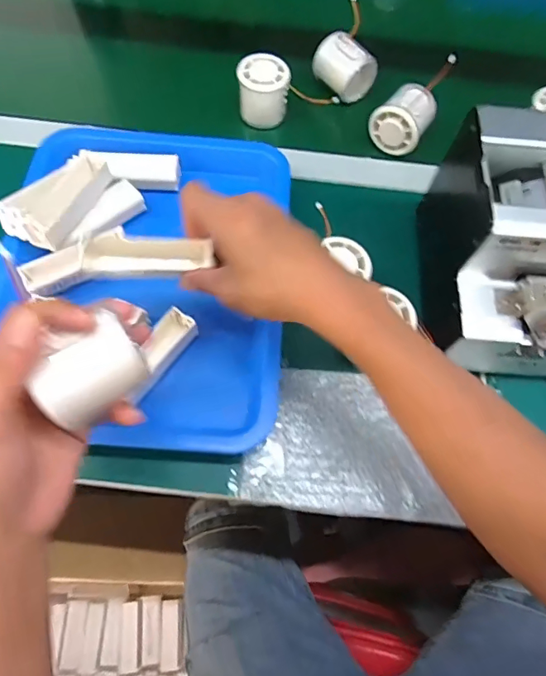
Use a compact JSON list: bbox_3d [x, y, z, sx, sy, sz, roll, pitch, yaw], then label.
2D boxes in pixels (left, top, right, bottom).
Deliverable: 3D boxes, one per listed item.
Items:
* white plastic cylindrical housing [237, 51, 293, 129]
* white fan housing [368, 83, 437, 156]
[{"bbox_3d":[-0.011,-0.288,0.546,0.057,0.057,0.047,2,66,-2],"label":"white plastic cylindrical housing"},{"bbox_3d":[0.152,-0.249,0.530,0.069,0.056,0.055,40,70,14],"label":"white fan housing"}]

